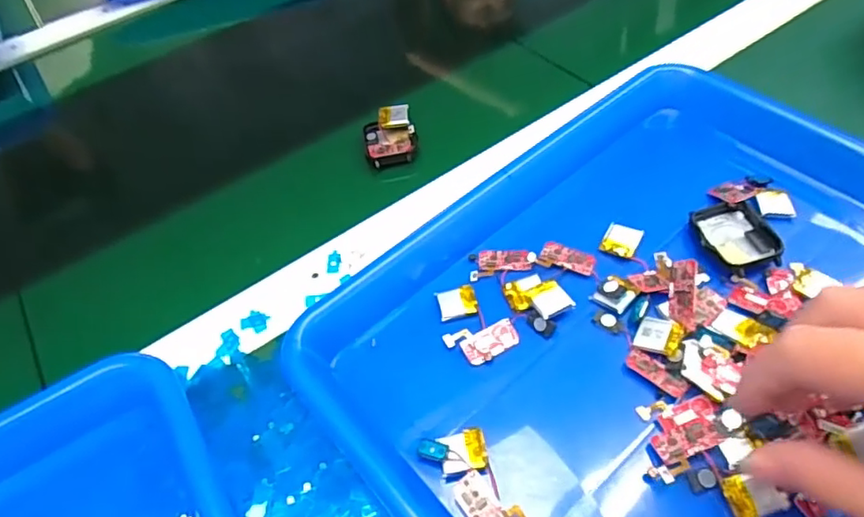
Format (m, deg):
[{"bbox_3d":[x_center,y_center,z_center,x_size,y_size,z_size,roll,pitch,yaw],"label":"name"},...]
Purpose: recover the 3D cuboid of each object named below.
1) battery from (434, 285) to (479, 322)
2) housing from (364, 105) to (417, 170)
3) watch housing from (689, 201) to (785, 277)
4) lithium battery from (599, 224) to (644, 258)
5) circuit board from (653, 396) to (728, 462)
[{"bbox_3d":[0.014,0.024,0.318,0.021,0.004,0.019,-14,51,-5],"label":"battery"},{"bbox_3d":[-0.030,-0.087,0.411,0.036,0.014,0.048,-11,52,-2],"label":"housing"},{"bbox_3d":[0.170,-0.012,0.323,0.040,0.009,0.044,-10,52,-1],"label":"watch housing"},{"bbox_3d":[0.110,-0.011,0.332,0.020,0.004,0.019,23,59,22],"label":"lithium battery"},{"bbox_3d":[0.117,0.078,0.264,0.037,0.007,0.022,-22,53,-10],"label":"circuit board"}]

